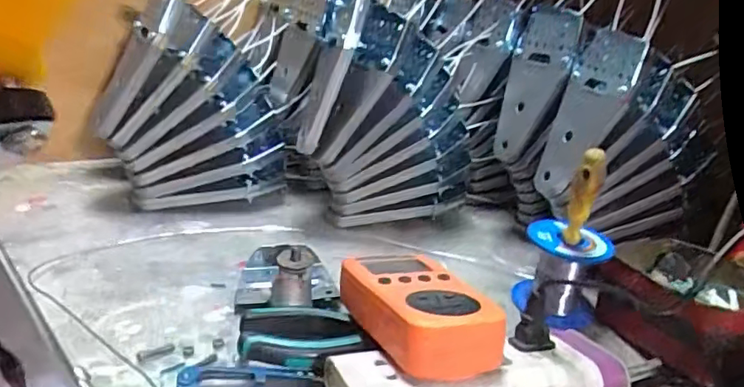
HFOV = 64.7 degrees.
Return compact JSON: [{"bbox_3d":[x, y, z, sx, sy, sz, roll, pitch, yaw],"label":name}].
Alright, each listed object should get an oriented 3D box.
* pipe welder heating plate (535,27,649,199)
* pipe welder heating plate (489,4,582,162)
[{"bbox_3d":[0.178,-0.066,0.484,0.010,0.141,0.074,17,5,-26],"label":"pipe welder heating plate"},{"bbox_3d":[0.146,-0.100,0.547,0.015,0.143,0.070,8,17,-35],"label":"pipe welder heating plate"}]

